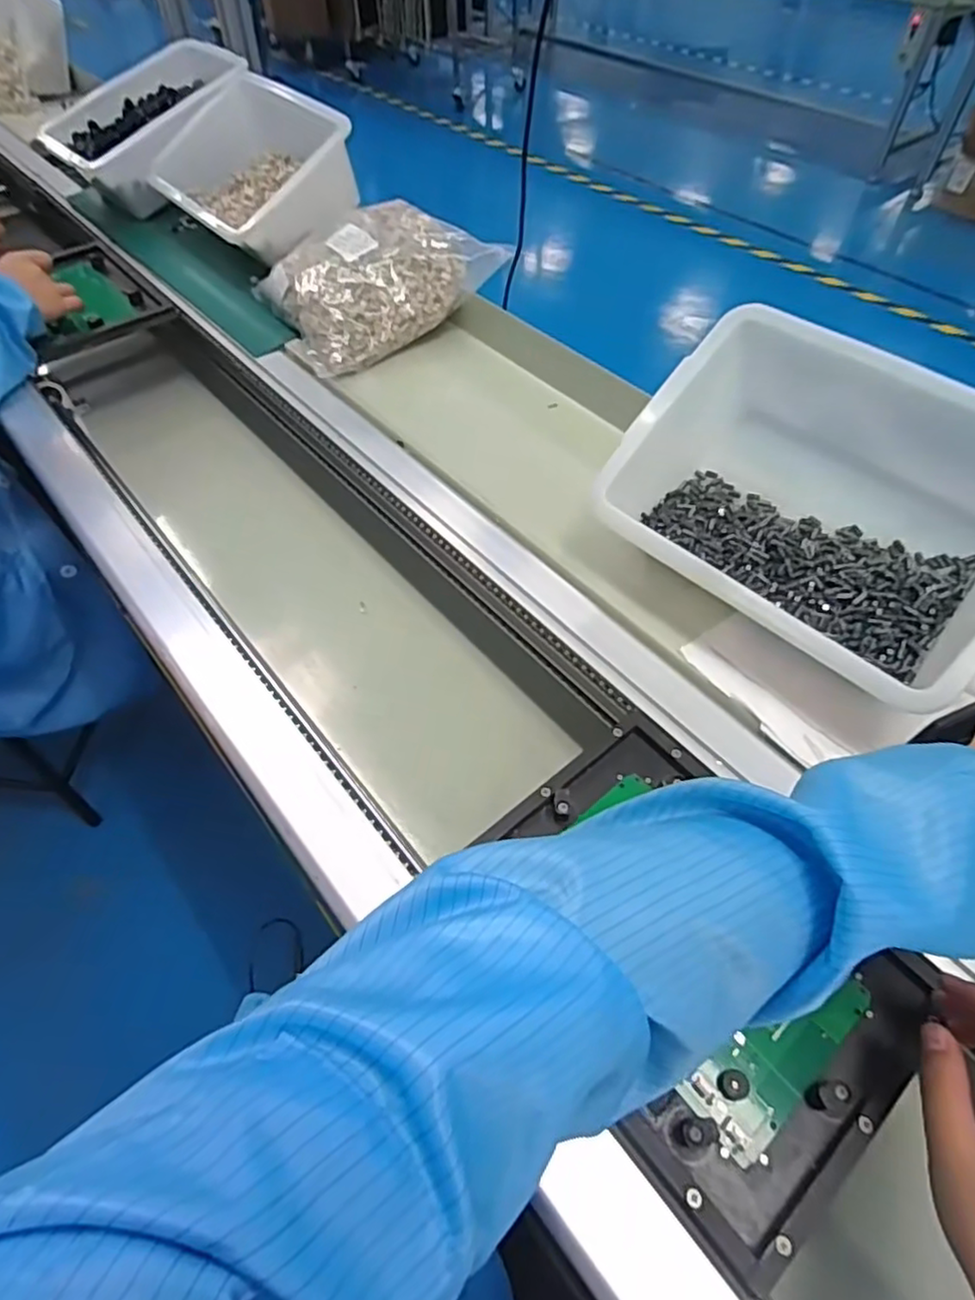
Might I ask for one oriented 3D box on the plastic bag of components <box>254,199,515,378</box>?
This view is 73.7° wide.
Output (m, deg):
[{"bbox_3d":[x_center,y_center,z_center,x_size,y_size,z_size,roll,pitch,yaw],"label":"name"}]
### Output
[{"bbox_3d":[-0.131,-0.442,0.770,0.241,0.080,0.209,-24,57,-17],"label":"plastic bag of components"}]

